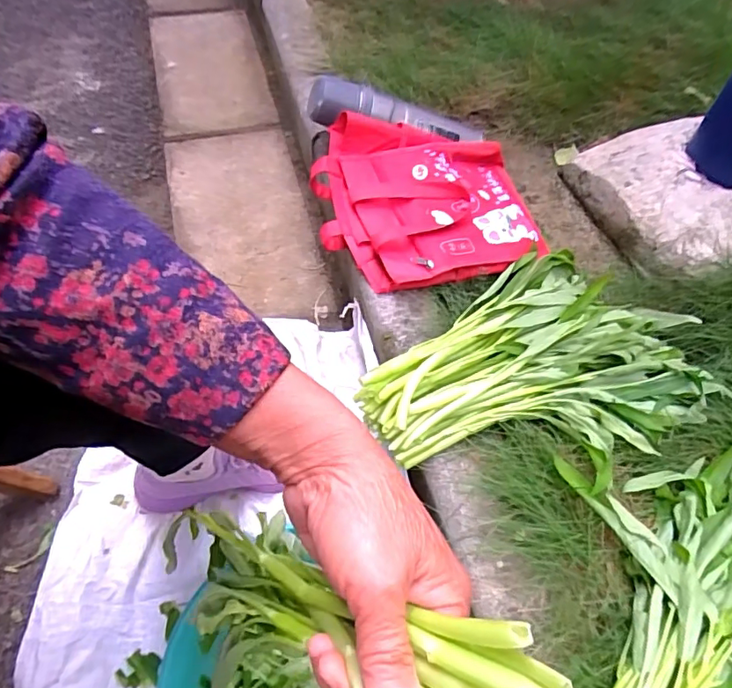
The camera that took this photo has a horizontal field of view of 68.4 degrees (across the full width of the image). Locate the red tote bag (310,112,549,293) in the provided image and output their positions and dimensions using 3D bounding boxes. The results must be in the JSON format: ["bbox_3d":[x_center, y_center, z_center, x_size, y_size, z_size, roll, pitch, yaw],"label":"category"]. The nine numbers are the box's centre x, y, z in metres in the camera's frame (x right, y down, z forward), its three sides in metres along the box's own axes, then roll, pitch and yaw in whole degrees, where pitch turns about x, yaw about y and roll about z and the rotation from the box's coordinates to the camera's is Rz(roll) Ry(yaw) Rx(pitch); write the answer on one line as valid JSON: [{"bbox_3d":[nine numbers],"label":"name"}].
[{"bbox_3d":[0.087,-0.199,0.748,0.300,0.083,0.264,-9,57,-8],"label":"red tote bag"}]

